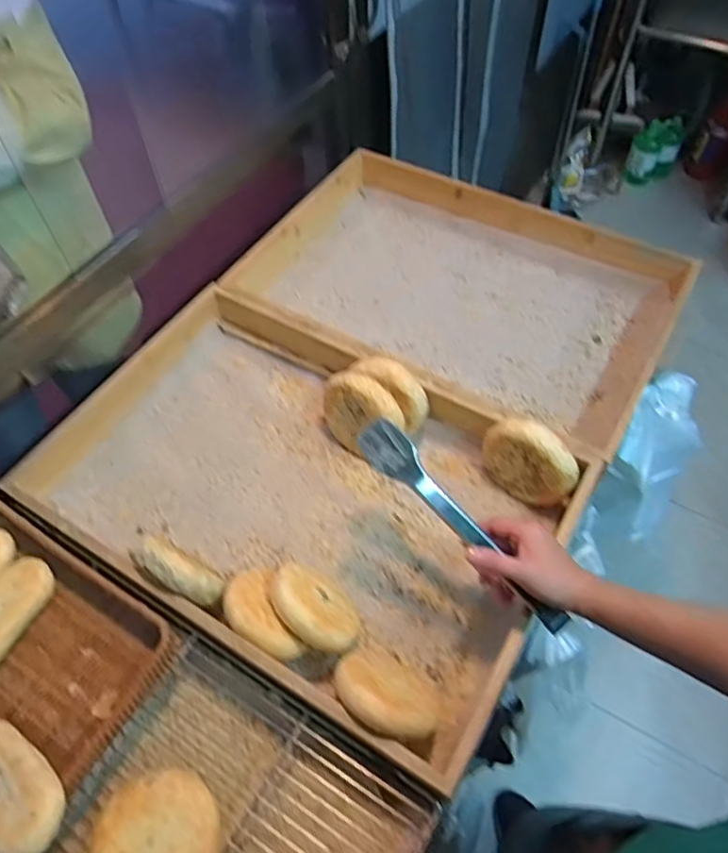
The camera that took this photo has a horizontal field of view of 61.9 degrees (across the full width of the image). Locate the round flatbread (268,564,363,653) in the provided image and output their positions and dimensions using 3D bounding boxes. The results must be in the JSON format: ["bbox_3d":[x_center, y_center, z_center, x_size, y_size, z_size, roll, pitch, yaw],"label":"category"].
[{"bbox_3d":[-0.051,0.194,0.656,0.028,0.099,0.105,-48,60,19],"label":"round flatbread"}]

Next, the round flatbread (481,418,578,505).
[{"bbox_3d":[0.197,0.046,0.739,0.116,0.123,0.036,30,61,20],"label":"round flatbread"}]

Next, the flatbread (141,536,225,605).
[{"bbox_3d":[-0.193,0.153,0.642,0.095,0.028,0.042,36,60,-9],"label":"flatbread"}]

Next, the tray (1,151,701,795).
[{"bbox_3d":[0.033,-0.074,0.845,0.605,0.110,0.814,27,60,19],"label":"tray"}]

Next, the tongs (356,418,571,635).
[{"bbox_3d":[0.099,0.103,0.605,0.277,0.027,0.033,47,66,0],"label":"tongs"}]

